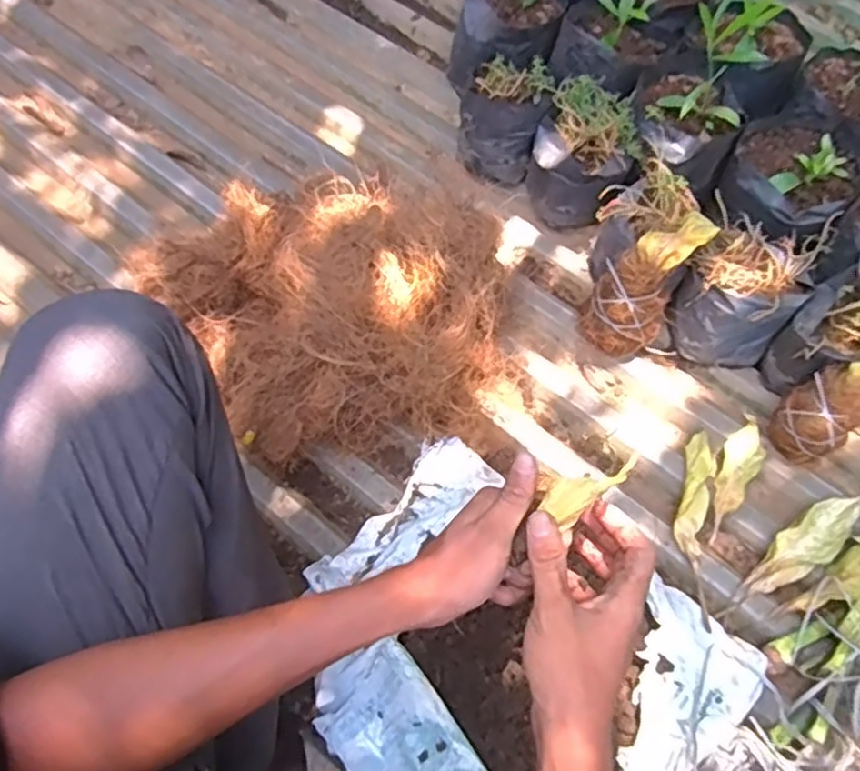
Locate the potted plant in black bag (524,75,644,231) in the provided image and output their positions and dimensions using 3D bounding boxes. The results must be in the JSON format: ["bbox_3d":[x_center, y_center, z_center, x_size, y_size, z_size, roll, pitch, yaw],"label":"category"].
[{"bbox_3d":[0.202,-0.302,0.934,0.132,0.128,0.123,30,67,12],"label":"potted plant in black bag"}]

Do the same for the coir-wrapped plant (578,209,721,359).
[{"bbox_3d":[0.252,-0.119,0.823,0.089,0.185,0.070,40,31,16],"label":"coir-wrapped plant"}]

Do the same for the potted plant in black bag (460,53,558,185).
[{"bbox_3d":[0.101,-0.355,0.975,0.118,0.151,0.098,6,64,1],"label":"potted plant in black bag"}]

